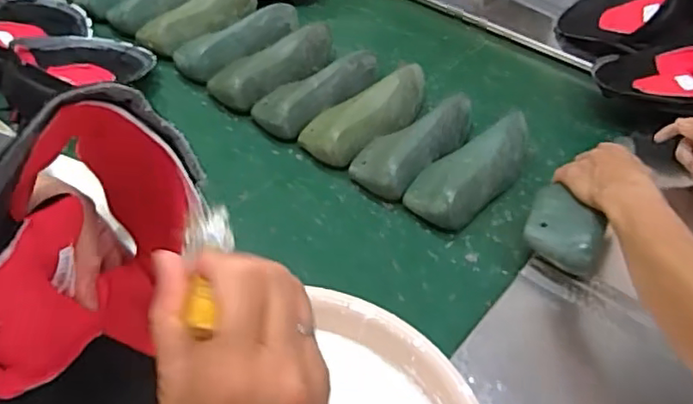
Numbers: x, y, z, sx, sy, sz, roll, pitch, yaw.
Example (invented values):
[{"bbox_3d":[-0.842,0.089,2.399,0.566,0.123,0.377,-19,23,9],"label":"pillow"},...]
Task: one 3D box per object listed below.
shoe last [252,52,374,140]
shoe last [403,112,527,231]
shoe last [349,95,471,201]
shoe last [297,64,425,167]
[{"bbox_3d":[-0.041,-0.183,0.954,0.234,0.063,0.097,-31,55,-32],"label":"shoe last"},{"bbox_3d":[0.173,-0.050,0.840,0.096,0.079,0.223,33,50,25],"label":"shoe last"},{"bbox_3d":[0.098,-0.091,0.878,0.097,0.076,0.210,33,50,25],"label":"shoe last"},{"bbox_3d":[0.035,-0.140,0.916,0.221,0.068,0.095,-29,54,-31],"label":"shoe last"}]

